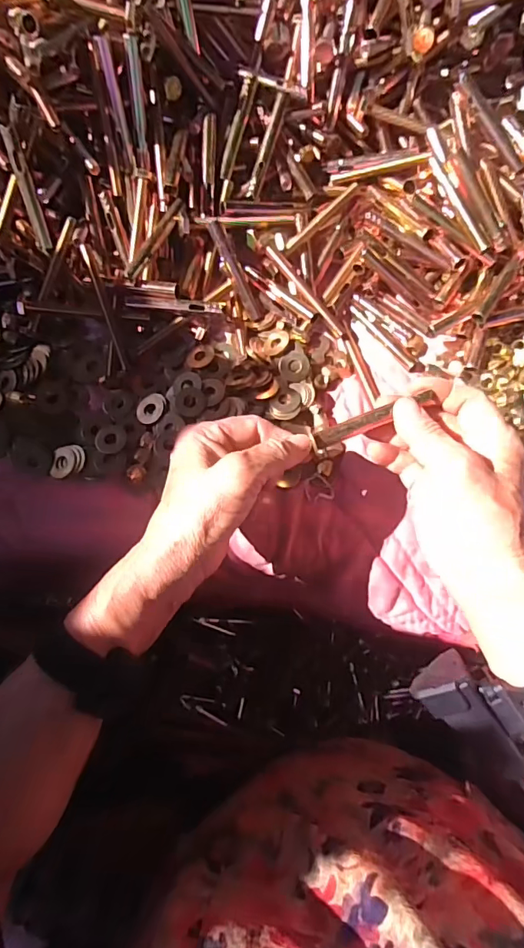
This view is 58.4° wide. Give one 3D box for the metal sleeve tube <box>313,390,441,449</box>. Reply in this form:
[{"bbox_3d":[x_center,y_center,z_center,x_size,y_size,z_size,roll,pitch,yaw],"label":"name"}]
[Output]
[{"bbox_3d":[0.072,-0.035,0.302,0.078,0.007,0.010,-21,79,1],"label":"metal sleeve tube"}]

